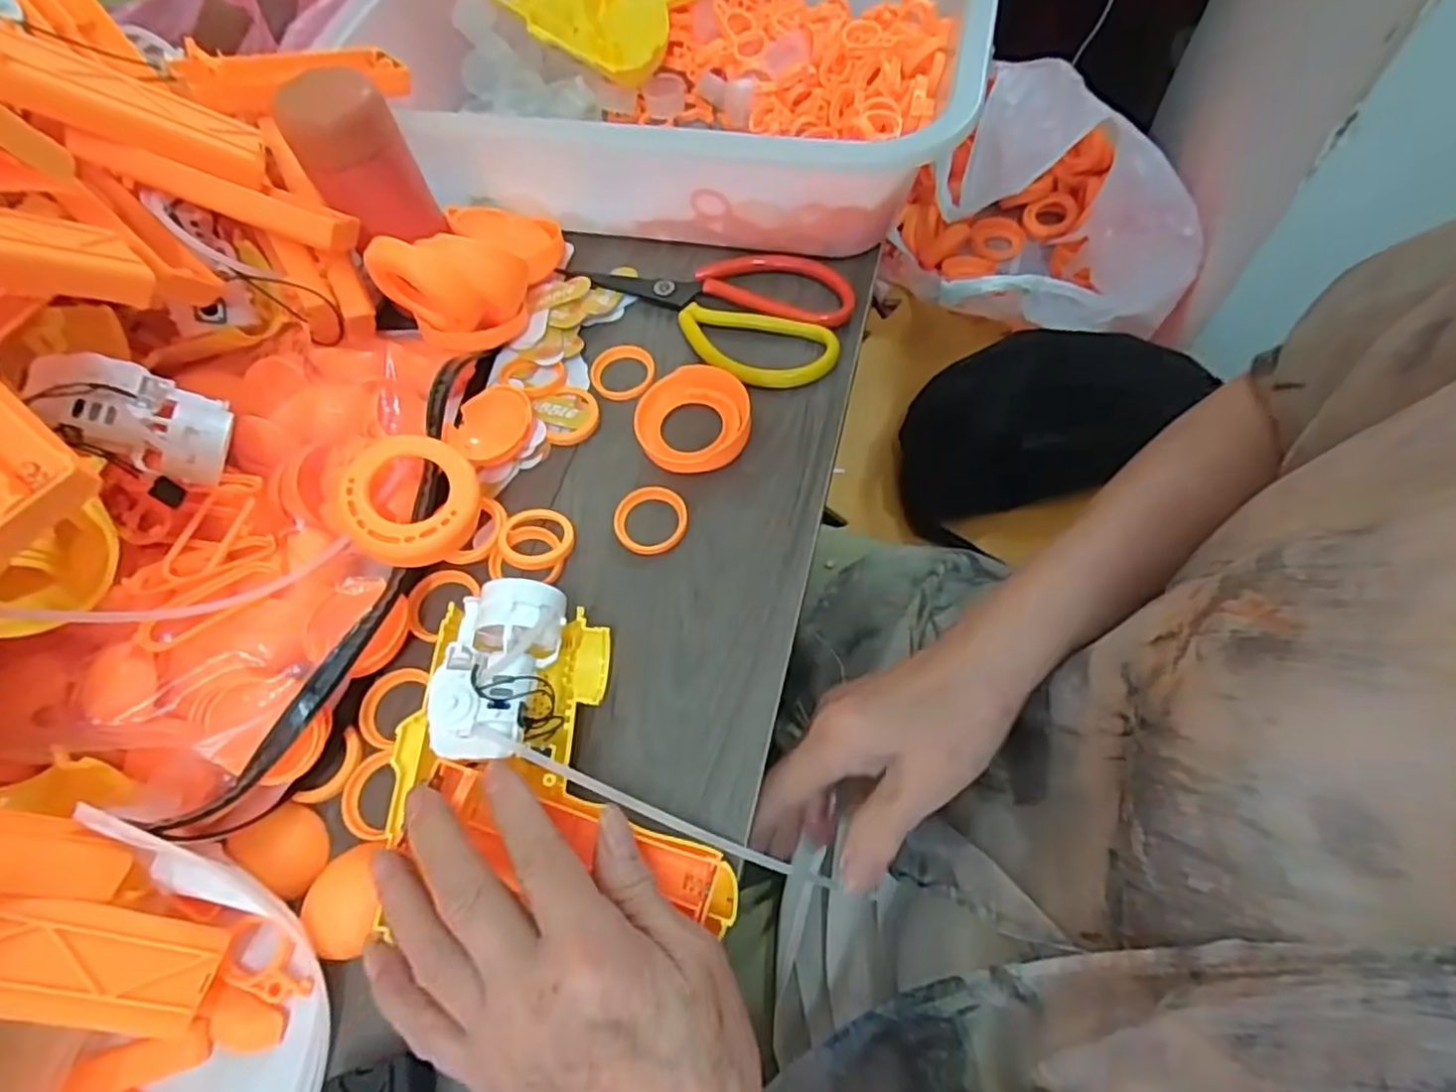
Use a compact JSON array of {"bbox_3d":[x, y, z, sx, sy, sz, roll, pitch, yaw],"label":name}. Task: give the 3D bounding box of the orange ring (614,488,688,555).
[{"bbox_3d":[-0.037,-0.012,0.342,0.035,0.007,0.036,-1,63,3],"label":"orange ring"}]

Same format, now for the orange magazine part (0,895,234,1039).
[{"bbox_3d":[-0.209,0.127,0.217,0.008,0.091,0.032,-25,42,35],"label":"orange magazine part"}]

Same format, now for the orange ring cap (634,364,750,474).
[{"bbox_3d":[-0.018,-0.065,0.360,0.058,0.012,0.056,-1,63,3],"label":"orange ring cap"}]

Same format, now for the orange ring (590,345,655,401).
[{"bbox_3d":[-0.058,-0.097,0.388,0.035,0.004,0.035,-1,63,3],"label":"orange ring"}]

